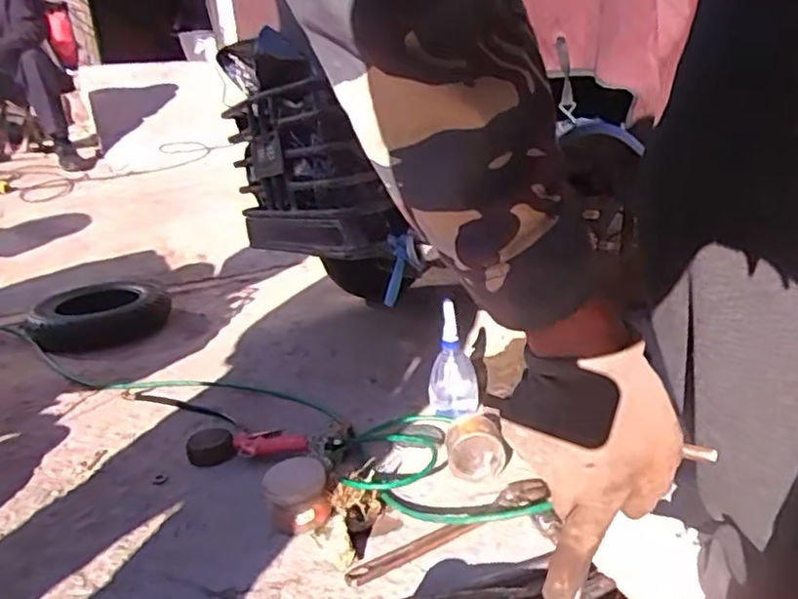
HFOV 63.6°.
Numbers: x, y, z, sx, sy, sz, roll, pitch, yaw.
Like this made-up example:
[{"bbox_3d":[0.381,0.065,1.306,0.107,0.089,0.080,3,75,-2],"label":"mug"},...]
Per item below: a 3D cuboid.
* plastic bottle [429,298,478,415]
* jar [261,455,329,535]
[{"bbox_3d":[0.091,0.108,1.126,0.085,0.184,0.072,-2,19,6],"label":"plastic bottle"},{"bbox_3d":[-0.141,0.270,0.884,0.082,0.064,0.093,-9,21,-15],"label":"jar"}]

